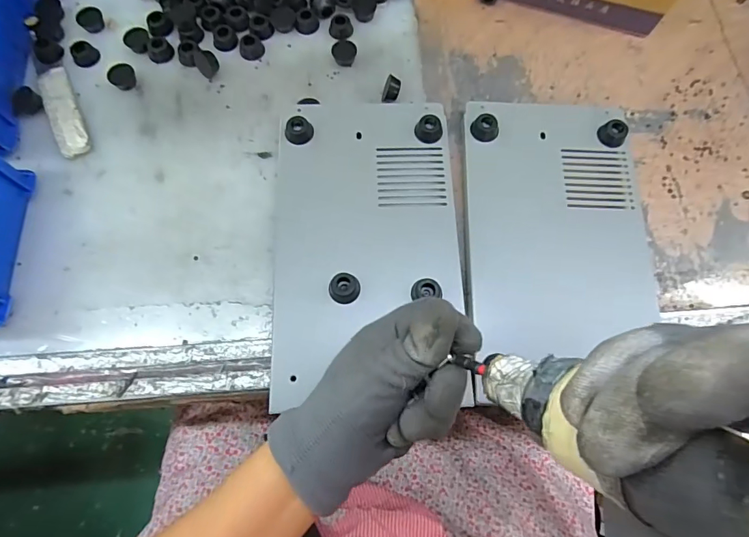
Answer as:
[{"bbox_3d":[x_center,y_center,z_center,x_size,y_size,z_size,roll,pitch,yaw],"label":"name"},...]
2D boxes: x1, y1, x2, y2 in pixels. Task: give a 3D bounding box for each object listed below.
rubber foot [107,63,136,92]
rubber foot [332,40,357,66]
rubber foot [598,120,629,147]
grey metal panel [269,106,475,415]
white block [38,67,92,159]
[{"bbox_3d":[-0.244,-0.186,0.425,0.024,0.015,0.021,-40,78,-12],"label":"rubber foot"},{"bbox_3d":[-0.030,-0.215,0.438,0.022,0.013,0.019,27,75,7],"label":"rubber foot"},{"bbox_3d":[0.216,-0.122,0.397,0.023,0.011,0.022,0,73,-1],"label":"rubber foot"},{"bbox_3d":[-0.007,-0.027,0.374,0.154,0.021,0.256,-2,73,-2],"label":"grey metal panel"},{"bbox_3d":[-0.293,-0.148,0.413,0.028,0.009,0.098,-26,76,-8],"label":"white block"}]

